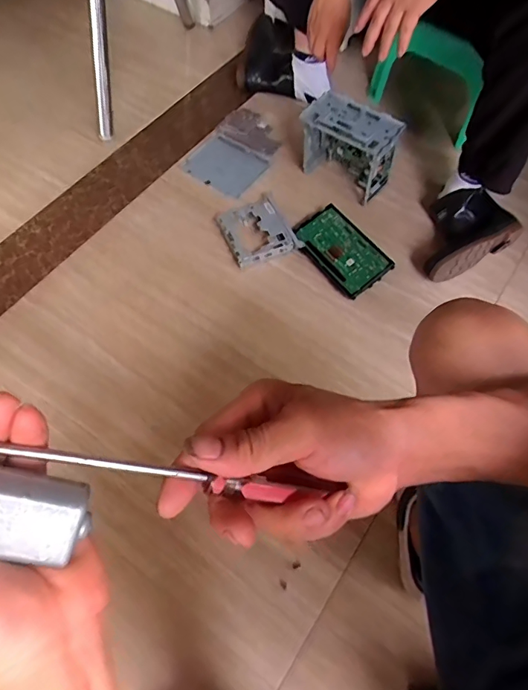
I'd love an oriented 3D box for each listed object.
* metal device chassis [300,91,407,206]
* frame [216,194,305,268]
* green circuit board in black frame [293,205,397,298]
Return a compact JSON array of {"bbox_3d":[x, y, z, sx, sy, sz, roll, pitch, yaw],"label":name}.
[{"bbox_3d":[0.183,-0.430,1.013,0.198,0.169,0.094,34,67,15],"label":"metal device chassis"},{"bbox_3d":[-0.017,-0.250,1.000,0.136,0.033,0.158,-25,66,-11],"label":"frame"},{"bbox_3d":[0.165,-0.202,0.976,0.117,0.013,0.199,-41,72,1],"label":"green circuit board in black frame"}]

